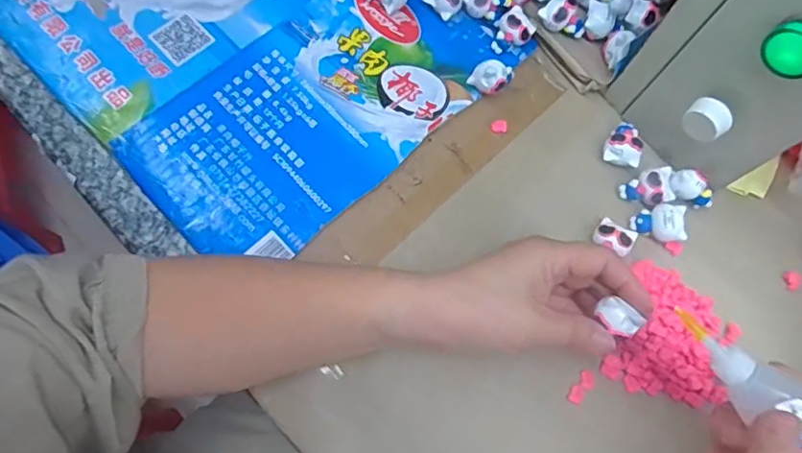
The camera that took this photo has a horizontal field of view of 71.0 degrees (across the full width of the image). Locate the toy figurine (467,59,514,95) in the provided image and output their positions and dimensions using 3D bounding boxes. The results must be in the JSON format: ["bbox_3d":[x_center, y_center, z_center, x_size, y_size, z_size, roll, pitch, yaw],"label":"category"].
[{"bbox_3d":[0.066,-0.108,0.407,0.027,0.029,0.022,-42,79,-16],"label":"toy figurine"}]

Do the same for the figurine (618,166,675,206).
[{"bbox_3d":[0.173,-0.026,0.392,0.032,0.015,0.024,-11,72,-8],"label":"figurine"}]

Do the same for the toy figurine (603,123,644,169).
[{"bbox_3d":[0.158,-0.060,0.403,0.024,0.017,0.032,11,70,-1],"label":"toy figurine"}]

